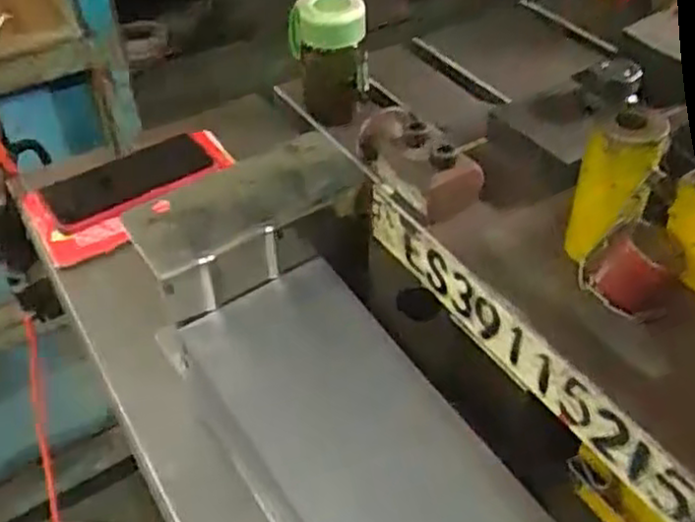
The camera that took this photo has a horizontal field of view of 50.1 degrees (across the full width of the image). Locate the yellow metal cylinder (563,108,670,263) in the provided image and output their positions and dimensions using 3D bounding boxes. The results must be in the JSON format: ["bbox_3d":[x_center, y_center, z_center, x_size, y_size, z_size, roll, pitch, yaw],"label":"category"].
[{"bbox_3d":[0.154,-0.042,0.432,0.040,0.088,0.034,17,48,16],"label":"yellow metal cylinder"}]

